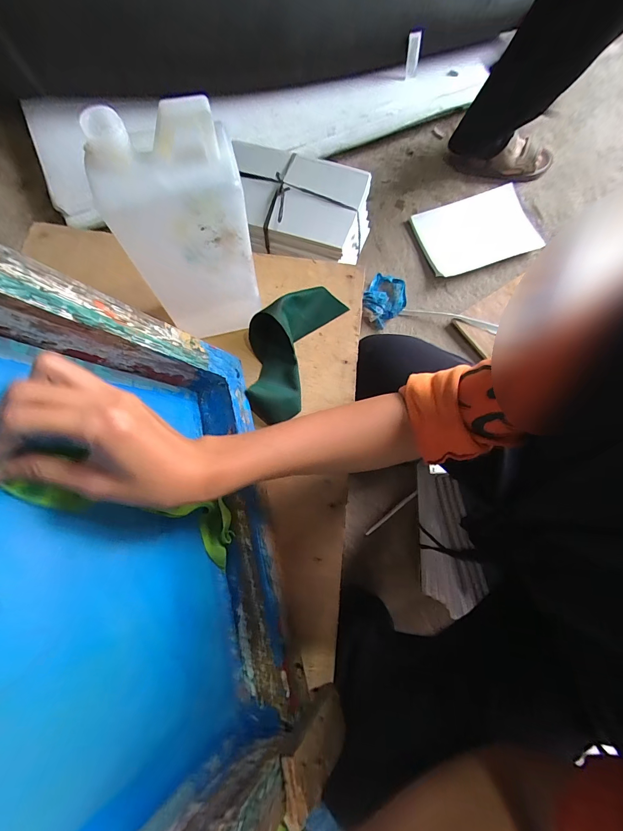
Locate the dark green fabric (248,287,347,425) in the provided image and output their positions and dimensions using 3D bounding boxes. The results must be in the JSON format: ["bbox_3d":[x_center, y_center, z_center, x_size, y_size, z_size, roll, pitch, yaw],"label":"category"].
[{"bbox_3d":[-0.027,-0.082,0.390,0.080,0.044,0.171,23,76,4],"label":"dark green fabric"}]

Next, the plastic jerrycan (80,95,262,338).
[{"bbox_3d":[-0.102,-0.146,0.303,0.098,0.201,0.050,-17,77,-6],"label":"plastic jerrycan"}]

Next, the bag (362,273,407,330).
[{"bbox_3d":[0.180,-0.287,0.835,0.099,0.076,0.159,25,76,4],"label":"bag"}]

